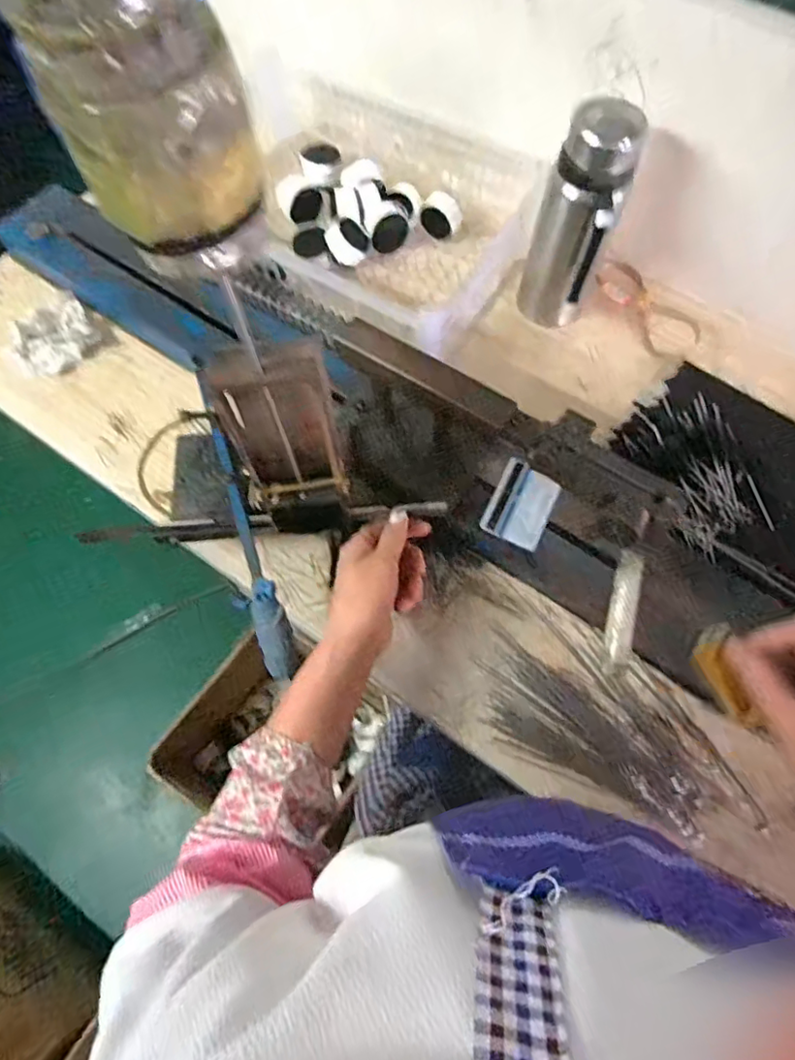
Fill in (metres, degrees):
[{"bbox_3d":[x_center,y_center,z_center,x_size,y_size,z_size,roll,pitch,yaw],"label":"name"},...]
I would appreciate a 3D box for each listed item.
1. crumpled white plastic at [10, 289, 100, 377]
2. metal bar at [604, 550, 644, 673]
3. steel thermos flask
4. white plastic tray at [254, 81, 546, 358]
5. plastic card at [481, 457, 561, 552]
[{"bbox_3d":[-0.393,-0.223,0.649,0.093,0.032,0.073,-41,72,-16],"label":"crumpled white plastic"},{"bbox_3d":[0.168,0.060,0.420,0.016,0.013,0.090,9,89,4],"label":"metal bar"},{"bbox_3d":[0.181,-0.312,0.595,0.075,0.226,0.076,0,67,0],"label":"steel thermos flask"},{"bbox_3d":[-0.050,-0.391,0.697,0.403,0.095,0.301,32,70,13],"label":"white plastic tray"},{"bbox_3d":[0.118,-0.021,0.542,0.057,0.008,0.071,25,70,7],"label":"plastic card"}]

